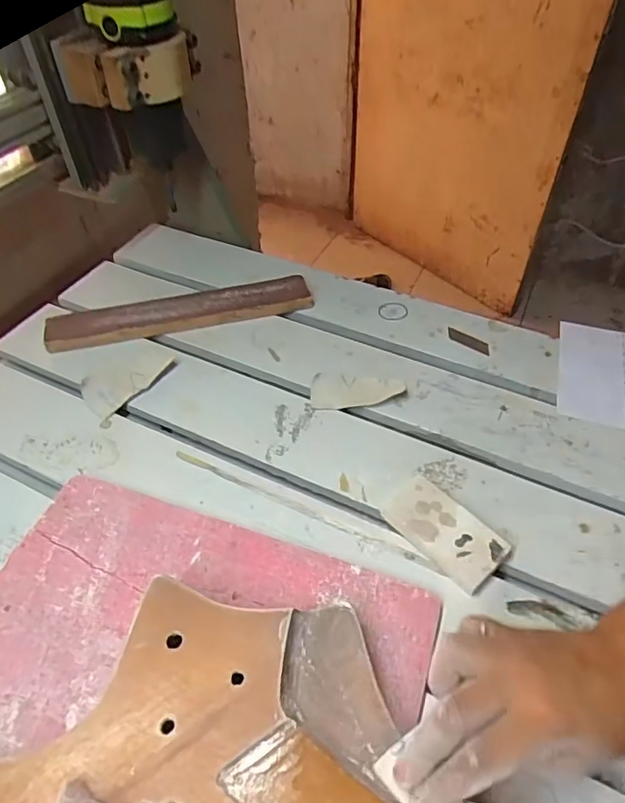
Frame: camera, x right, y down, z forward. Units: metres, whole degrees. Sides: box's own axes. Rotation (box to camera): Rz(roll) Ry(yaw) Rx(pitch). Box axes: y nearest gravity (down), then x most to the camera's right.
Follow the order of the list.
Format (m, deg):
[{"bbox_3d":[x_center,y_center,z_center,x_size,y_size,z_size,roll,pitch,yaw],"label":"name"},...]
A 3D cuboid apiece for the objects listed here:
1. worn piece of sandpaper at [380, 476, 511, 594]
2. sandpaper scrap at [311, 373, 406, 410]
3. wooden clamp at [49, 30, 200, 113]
[{"bbox_3d":[0.107,0.107,0.447,0.050,0.019,0.099,-36,57,-28],"label":"worn piece of sandpaper"},{"bbox_3d":[0.047,-0.014,0.562,0.096,0.018,0.040,-3,48,-2],"label":"sandpaper scrap"},{"bbox_3d":[-0.174,-0.322,0.521,0.126,0.059,0.055,-18,50,-15],"label":"wooden clamp"}]

